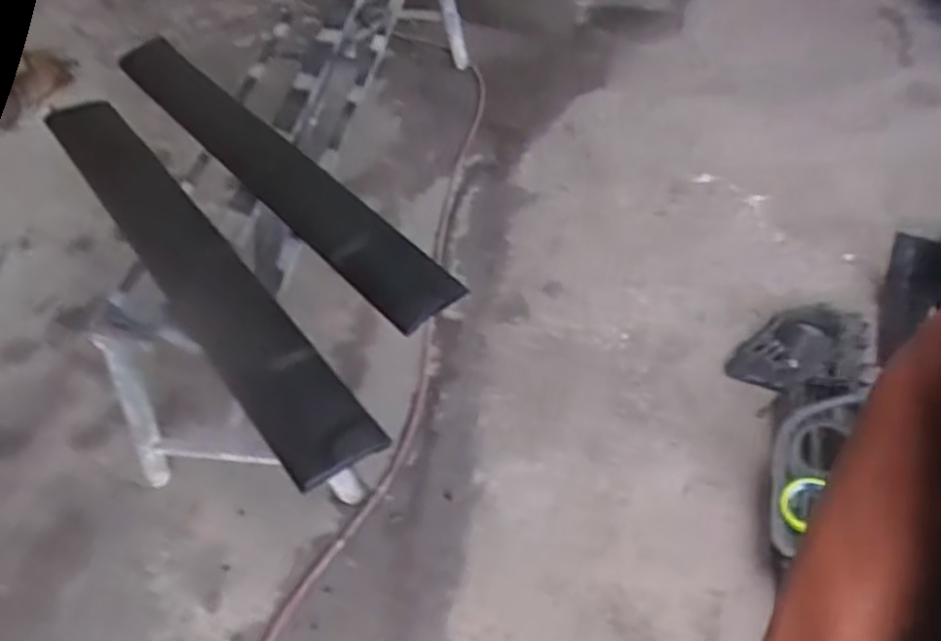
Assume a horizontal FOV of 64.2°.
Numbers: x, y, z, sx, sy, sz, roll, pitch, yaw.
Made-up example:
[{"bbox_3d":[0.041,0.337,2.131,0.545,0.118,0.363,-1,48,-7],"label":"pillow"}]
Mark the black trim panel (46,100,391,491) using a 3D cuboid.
[{"bbox_3d":[-0.465,-0.121,1.216,0.131,0.076,0.976,-32,57,-24],"label":"black trim panel"}]

